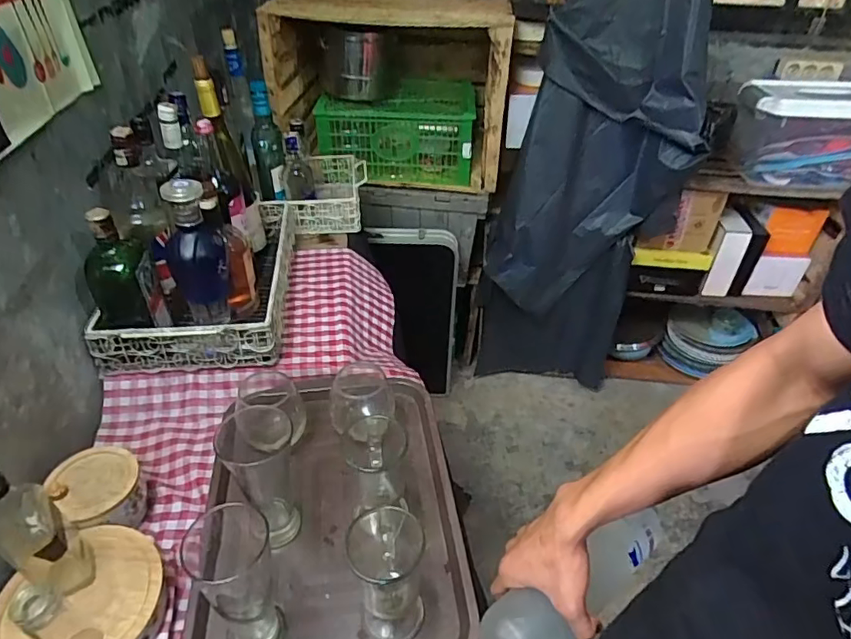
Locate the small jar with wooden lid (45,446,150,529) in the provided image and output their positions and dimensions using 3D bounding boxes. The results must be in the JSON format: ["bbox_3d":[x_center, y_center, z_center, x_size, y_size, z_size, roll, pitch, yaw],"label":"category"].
[{"bbox_3d":[-0.377,0.207,0.624,0.085,0.068,0.097,-30,48,-35],"label":"small jar with wooden lid"}]

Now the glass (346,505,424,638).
[{"bbox_3d":[-0.041,0.260,0.543,0.077,0.115,0.082,-1,38,-4],"label":"glass"}]

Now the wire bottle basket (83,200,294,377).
[{"bbox_3d":[-0.369,-0.072,0.906,0.251,0.085,0.401,-3,38,-7],"label":"wire bottle basket"}]

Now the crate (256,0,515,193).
[{"bbox_3d":[-0.082,-0.612,1.406,0.587,0.411,0.363,8,38,7],"label":"crate"}]

